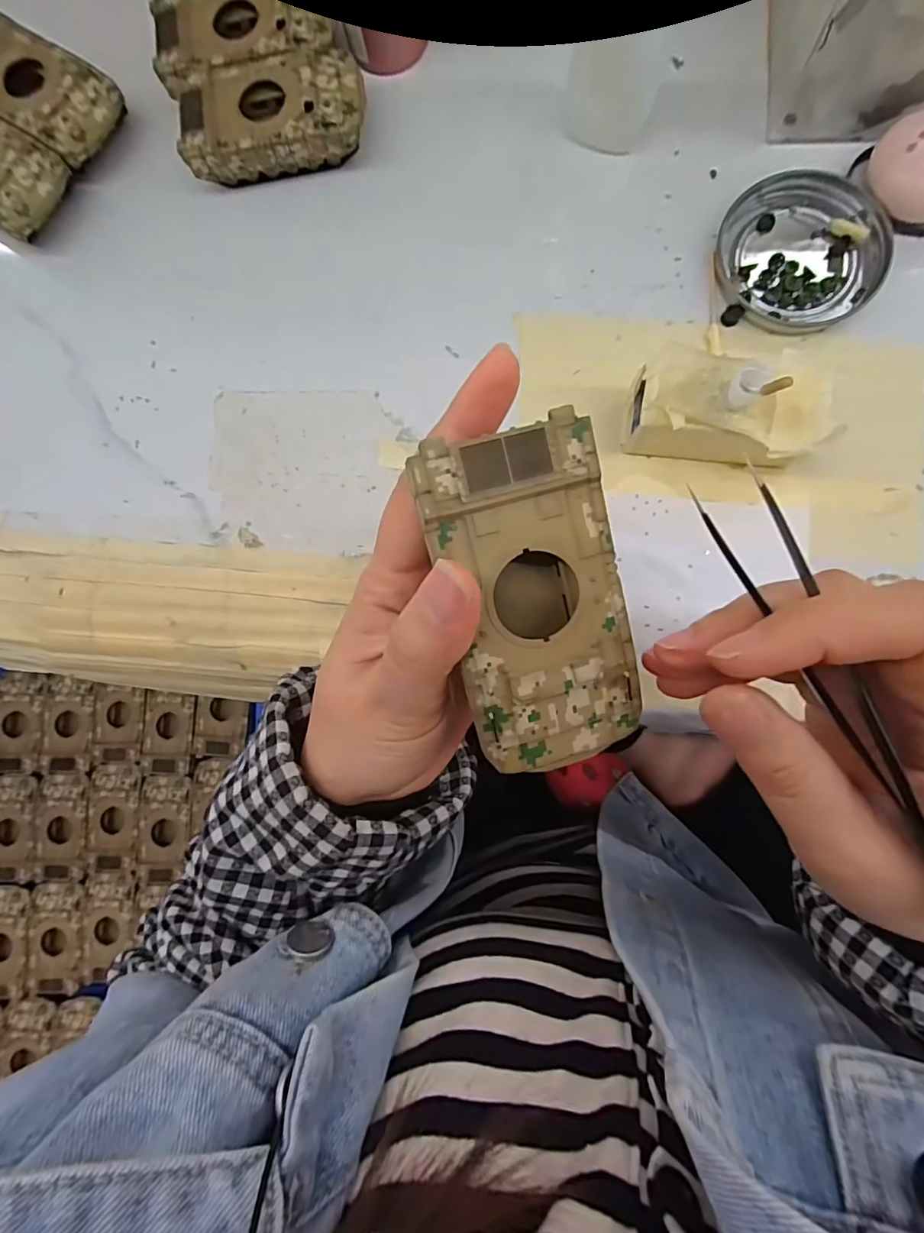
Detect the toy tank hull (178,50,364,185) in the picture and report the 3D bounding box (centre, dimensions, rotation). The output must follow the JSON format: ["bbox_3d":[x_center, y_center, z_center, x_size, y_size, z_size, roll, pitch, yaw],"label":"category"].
[{"bbox_3d":[-0.099,-0.265,0.281,0.095,0.028,0.047,-9,84,4],"label":"toy tank hull"}]

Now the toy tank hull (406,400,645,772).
[{"bbox_3d":[0.022,-0.004,0.153,0.047,0.025,0.094,-13,102,4],"label":"toy tank hull"}]

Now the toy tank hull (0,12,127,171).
[{"bbox_3d":[-0.235,-0.291,0.292,0.090,0.023,0.051,33,89,7],"label":"toy tank hull"}]

